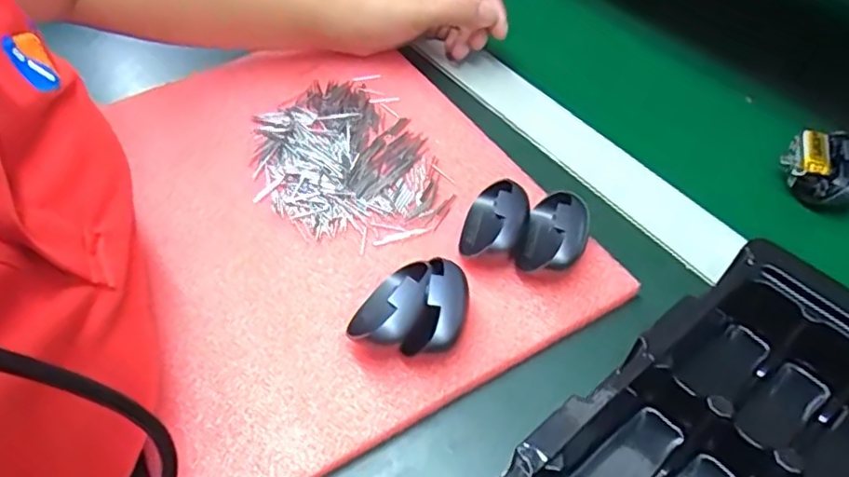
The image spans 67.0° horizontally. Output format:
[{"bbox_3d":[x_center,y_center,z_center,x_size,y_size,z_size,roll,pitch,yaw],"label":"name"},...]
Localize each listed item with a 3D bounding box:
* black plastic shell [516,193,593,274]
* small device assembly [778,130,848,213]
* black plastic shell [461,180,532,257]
[{"bbox_3d":[0.073,-0.002,0.360,0.036,0.032,0.046,12,51,14],"label":"black plastic shell"},{"bbox_3d":[0.251,-0.044,0.401,0.049,0.028,0.044,33,58,28],"label":"small device assembly"},{"bbox_3d":[0.041,-0.011,0.372,0.035,0.025,0.041,14,51,16],"label":"black plastic shell"}]

